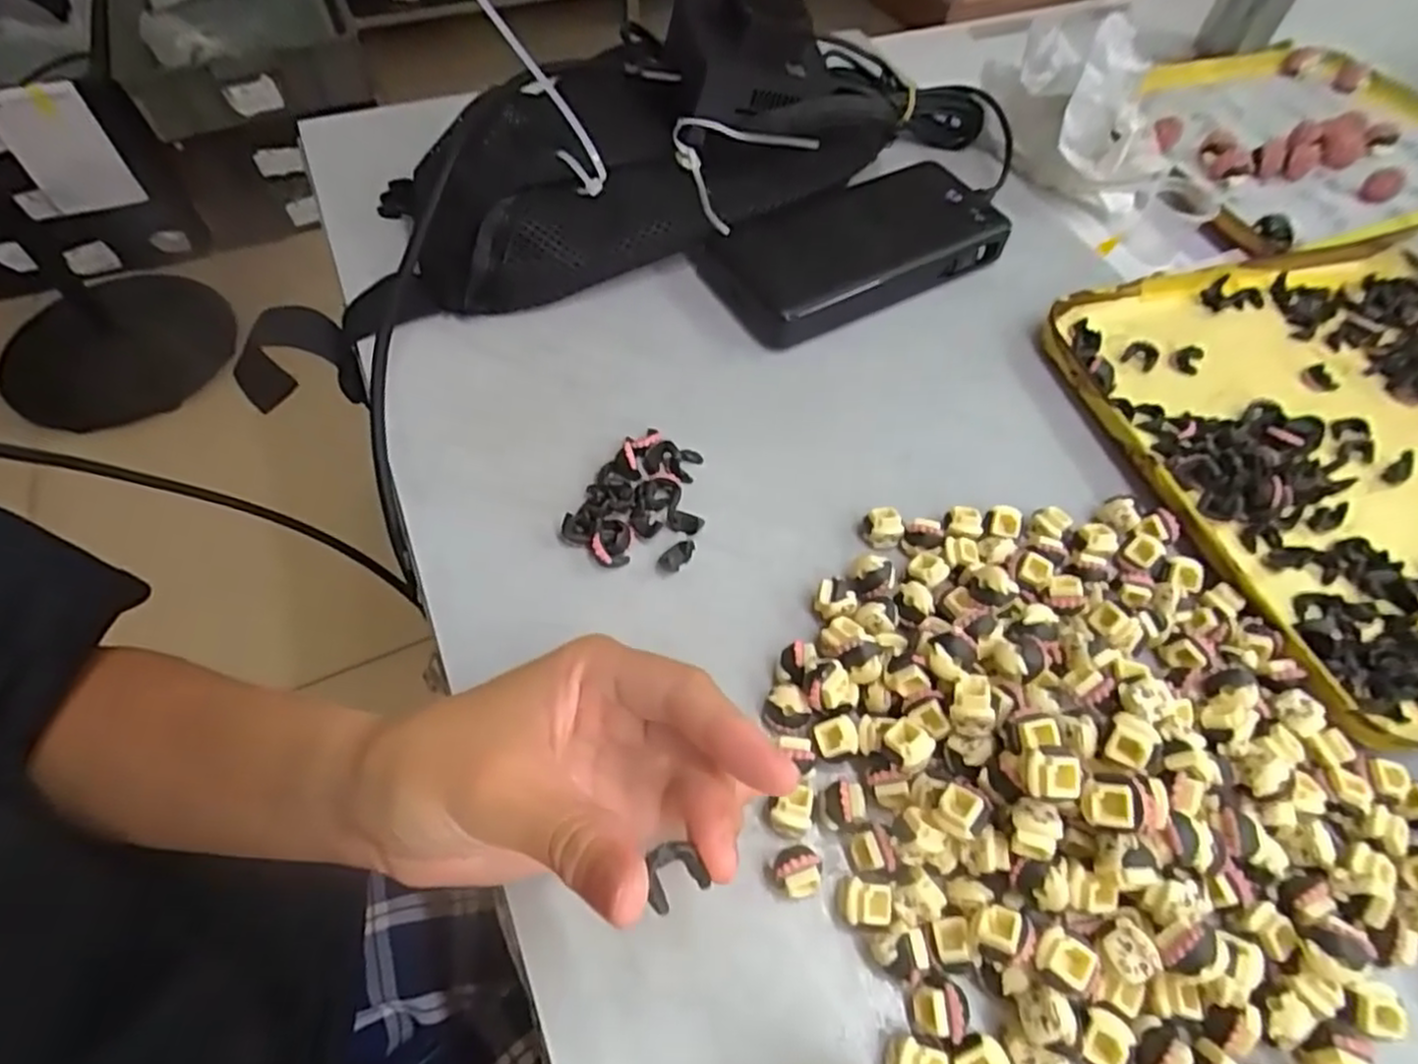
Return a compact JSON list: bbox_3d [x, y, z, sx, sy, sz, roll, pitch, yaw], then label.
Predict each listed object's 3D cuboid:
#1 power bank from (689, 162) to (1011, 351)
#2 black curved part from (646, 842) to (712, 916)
[{"bbox_3d":[0.077,-0.153,0.387,0.155,0.024,0.076,-26,63,-17],"label":"power bank"},{"bbox_3d":[-0.008,0.078,0.161,0.013,0.005,0.011,-24,62,-16],"label":"black curved part"}]

